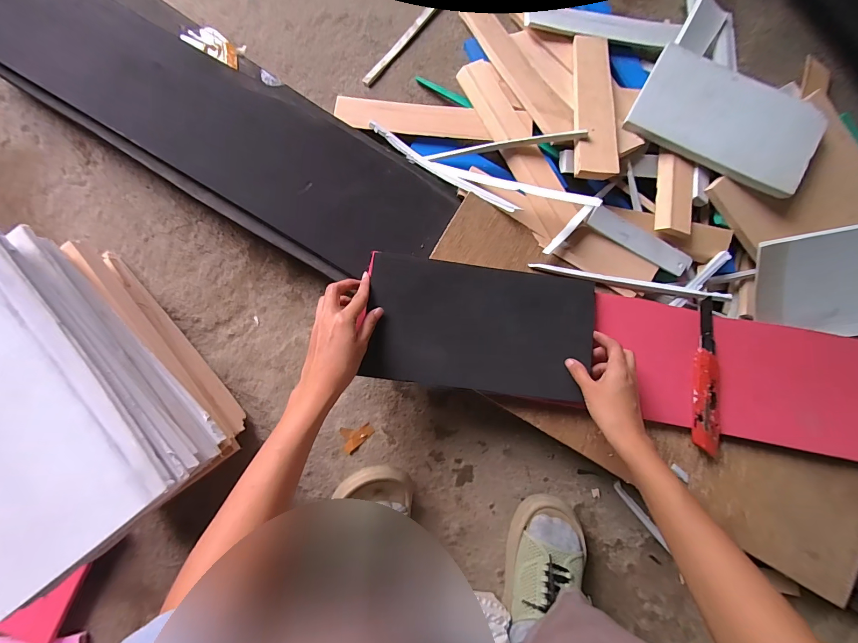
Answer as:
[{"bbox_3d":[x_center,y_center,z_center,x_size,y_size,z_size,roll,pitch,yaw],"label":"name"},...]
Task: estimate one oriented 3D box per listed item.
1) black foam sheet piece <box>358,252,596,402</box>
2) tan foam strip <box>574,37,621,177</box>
[{"bbox_3d":[0.065,0.007,0.455,0.274,0.019,0.152,7,83,-4],"label":"black foam sheet piece"},{"bbox_3d":[0.229,-0.308,0.509,0.050,0.019,0.274,10,67,-4],"label":"tan foam strip"}]

